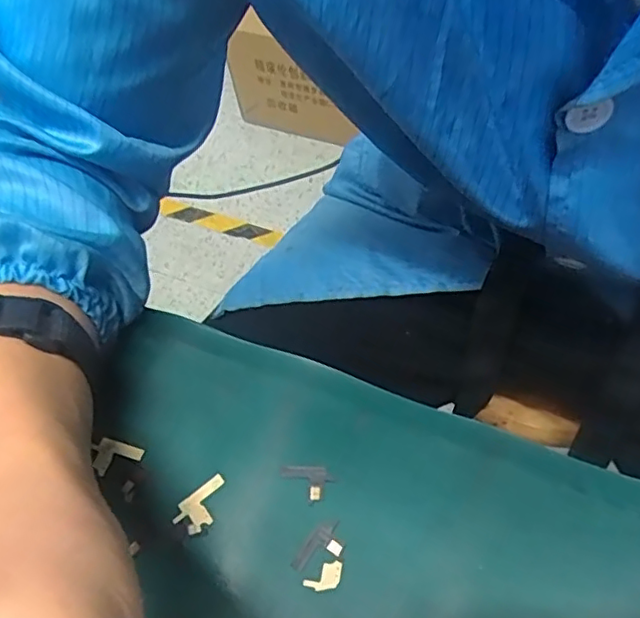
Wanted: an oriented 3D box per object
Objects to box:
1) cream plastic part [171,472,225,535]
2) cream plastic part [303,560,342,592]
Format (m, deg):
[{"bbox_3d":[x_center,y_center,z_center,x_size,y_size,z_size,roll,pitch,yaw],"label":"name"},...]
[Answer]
[{"bbox_3d":[-0.052,0.086,0.262,0.027,0.004,0.016,-37,61,-17],"label":"cream plastic part"},{"bbox_3d":[0.001,0.110,0.243,0.016,0.004,0.010,-14,58,-4],"label":"cream plastic part"}]

